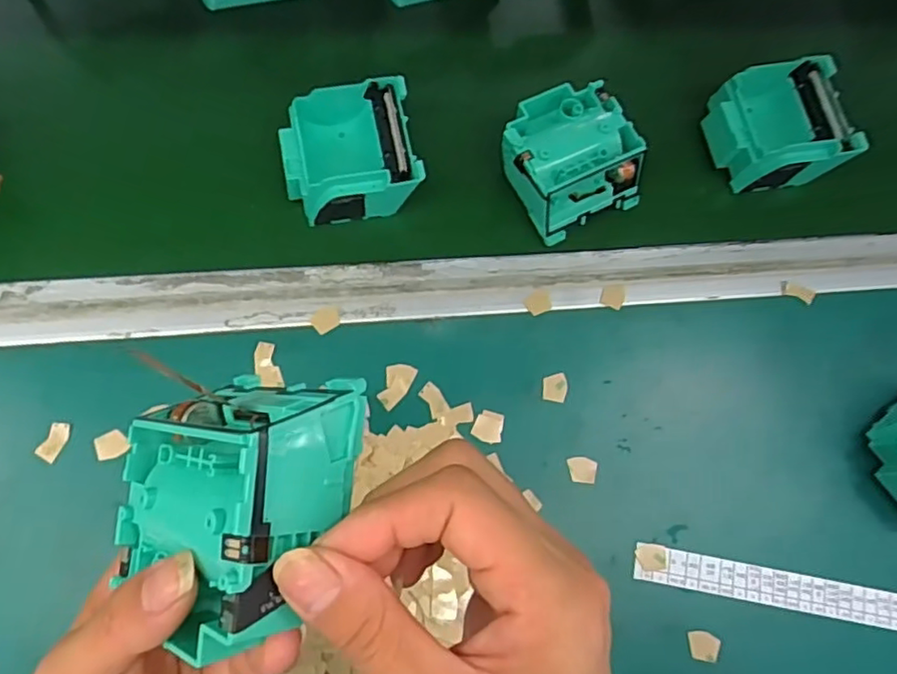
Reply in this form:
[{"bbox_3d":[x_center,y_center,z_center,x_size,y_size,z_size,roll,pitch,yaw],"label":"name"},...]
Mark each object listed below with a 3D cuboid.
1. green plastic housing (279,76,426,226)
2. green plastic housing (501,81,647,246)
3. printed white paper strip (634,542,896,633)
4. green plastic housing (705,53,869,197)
[{"bbox_3d":[-0.060,-0.111,0.382,0.077,0.035,0.074,-12,77,-5],"label":"green plastic housing"},{"bbox_3d":[0.075,-0.113,0.393,0.077,0.037,0.080,-26,78,-8],"label":"green plastic housing"},{"bbox_3d":[0.204,0.145,0.351,0.199,0.006,0.021,12,77,-2],"label":"printed white paper strip"},{"bbox_3d":[0.218,-0.139,0.414,0.083,0.034,0.075,-13,77,-5],"label":"green plastic housing"}]

